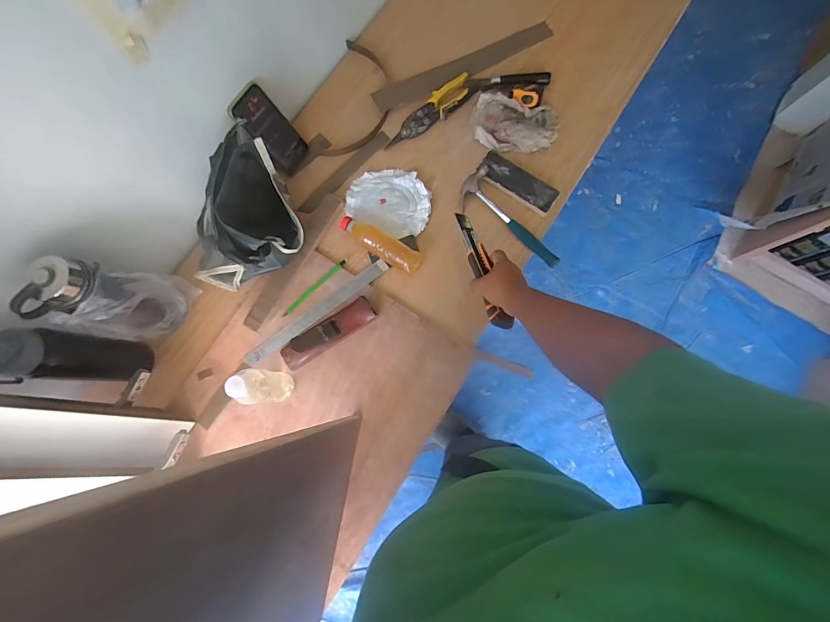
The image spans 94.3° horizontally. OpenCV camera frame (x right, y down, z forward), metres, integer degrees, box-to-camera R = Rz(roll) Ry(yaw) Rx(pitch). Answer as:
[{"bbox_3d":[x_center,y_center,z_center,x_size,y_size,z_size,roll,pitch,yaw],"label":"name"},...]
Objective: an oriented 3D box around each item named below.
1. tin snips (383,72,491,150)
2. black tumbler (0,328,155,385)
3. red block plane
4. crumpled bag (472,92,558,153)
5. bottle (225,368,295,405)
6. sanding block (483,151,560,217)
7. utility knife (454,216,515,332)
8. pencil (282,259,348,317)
[{"bbox_3d":[0.046,-0.441,0.841,0.252,0.027,0.057,-41,81,-7],"label":"tin snips"},{"bbox_3d":[-0.560,0.079,0.636,0.074,0.250,0.080,-2,79,0],"label":"black tumbler"},{"bbox_3d":[-0.167,0.041,0.739,0.193,0.039,0.054,-32,80,-6],"label":"red block plane"},{"bbox_3d":[0.217,-0.397,0.818,0.176,0.035,0.111,9,79,3],"label":"crumpled bag"},{"bbox_3d":[-0.256,0.130,0.653,0.041,0.178,0.047,41,82,8],"label":"bottle"},{"bbox_3d":[0.215,-0.269,0.799,0.170,0.026,0.065,34,81,7],"label":"sanding block"},{"bbox_3d":[0.123,-0.075,0.704,0.037,0.030,0.228,-17,78,-3],"label":"utility knife"},{"bbox_3d":[-0.204,-0.049,0.786,0.167,0.013,0.014,-43,81,-7],"label":"pencil"}]

